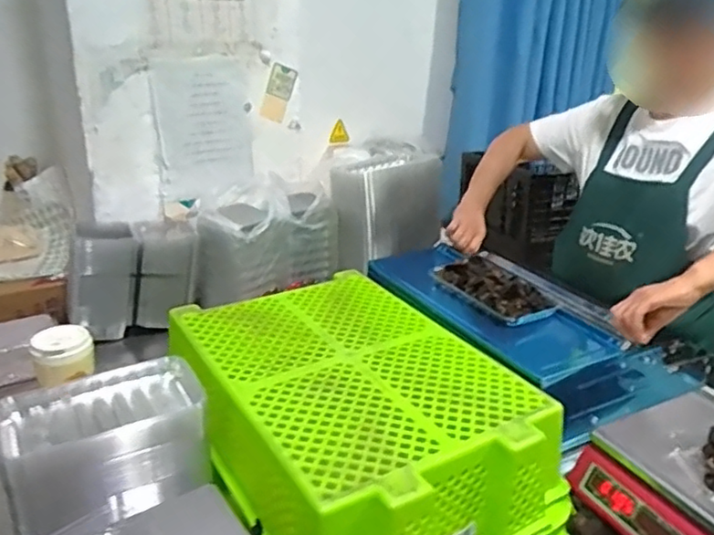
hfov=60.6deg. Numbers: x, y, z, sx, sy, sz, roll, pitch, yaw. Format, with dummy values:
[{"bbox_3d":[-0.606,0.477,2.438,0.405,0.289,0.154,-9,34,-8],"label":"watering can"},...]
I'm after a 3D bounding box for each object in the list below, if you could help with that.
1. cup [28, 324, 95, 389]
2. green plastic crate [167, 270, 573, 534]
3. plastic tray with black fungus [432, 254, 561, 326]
[{"bbox_3d":[-0.459,0.136,0.957,0.087,0.062,0.069,-9,25,-24],"label":"cup"},{"bbox_3d":[-0.009,0.207,0.892,0.378,0.160,0.548,-12,27,-30],"label":"green plastic crate"},{"bbox_3d":[0.237,0.033,1.074,0.112,0.039,0.209,-8,25,-22],"label":"plastic tray with black fungus"}]

